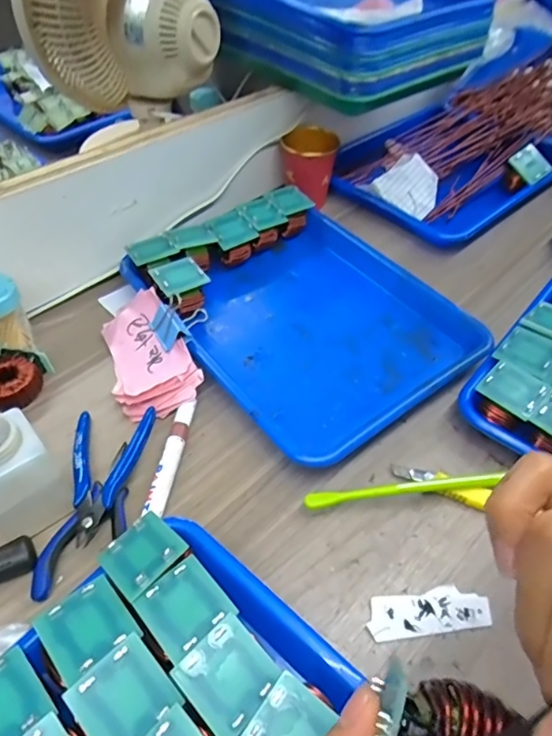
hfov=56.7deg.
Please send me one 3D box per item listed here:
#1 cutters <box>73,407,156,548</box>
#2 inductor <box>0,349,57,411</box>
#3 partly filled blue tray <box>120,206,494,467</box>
[{"bbox_3d":[-0.133,0.079,0.394,0.061,0.014,0.113,3,50,-3],"label":"cutters"},{"bbox_3d":[-0.230,0.009,0.447,0.048,0.020,0.057,10,50,3],"label":"inductor"},{"bbox_3d":[0.035,-0.053,0.507,0.249,0.034,0.272,-30,57,-26],"label":"partly filled blue tray"}]

